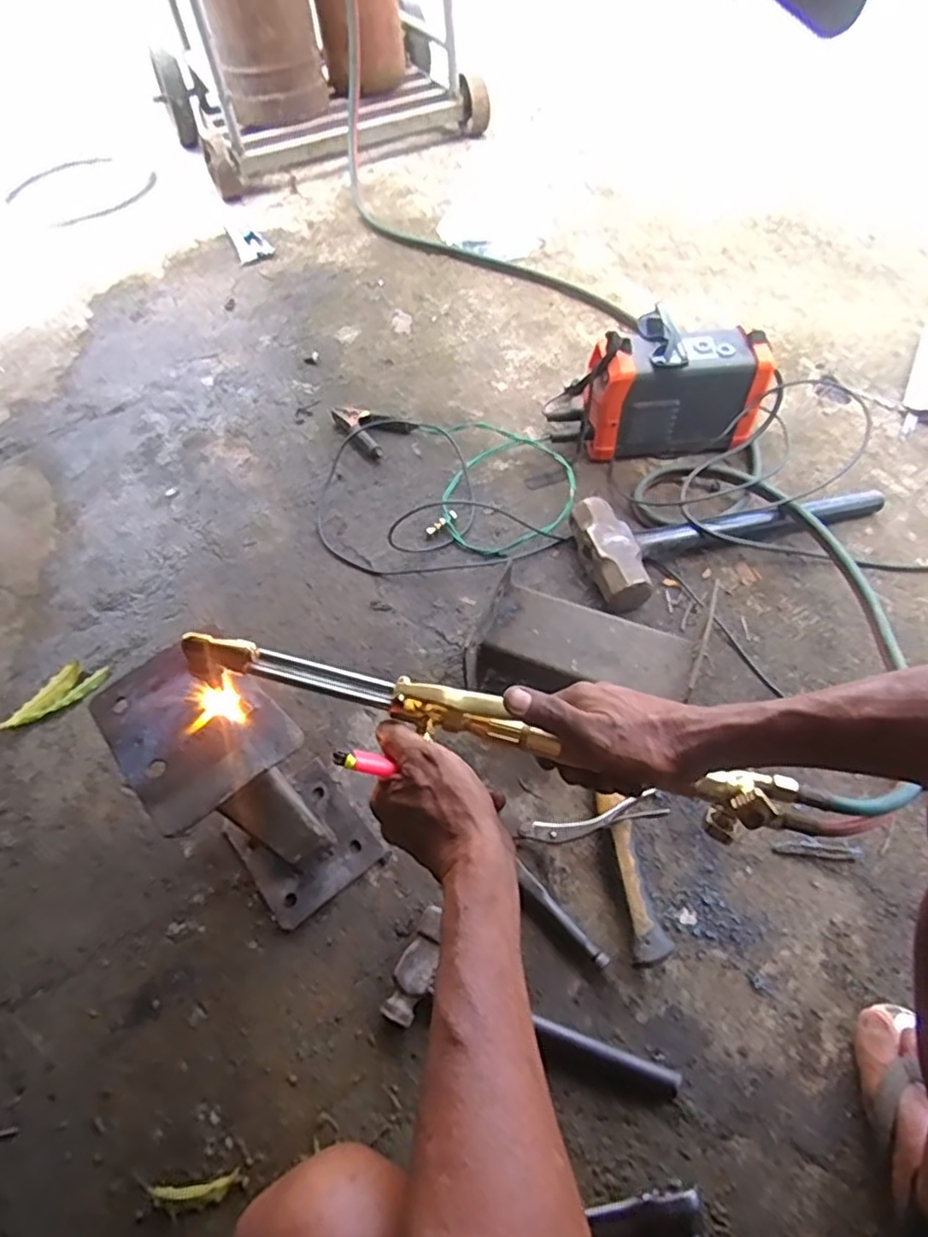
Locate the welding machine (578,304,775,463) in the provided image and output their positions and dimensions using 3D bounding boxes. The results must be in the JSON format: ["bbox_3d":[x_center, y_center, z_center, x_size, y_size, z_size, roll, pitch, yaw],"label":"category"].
[{"bbox_3d":[0.308,-0.360,1.056,0.286,0.191,0.133,-1,57,1],"label":"welding machine"}]

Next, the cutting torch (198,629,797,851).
[{"bbox_3d":[0.014,0.076,0.475,0.436,0.063,0.038,16,59,3],"label":"cutting torch"}]

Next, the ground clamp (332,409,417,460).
[{"bbox_3d":[-0.161,-0.337,1.147,0.097,0.032,0.148,-36,63,-20],"label":"ground clamp"}]

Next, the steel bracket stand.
[{"bbox_3d":[-0.213,0.163,0.665,0.134,0.233,0.221,-37,63,-20],"label":"steel bracket stand"}]

